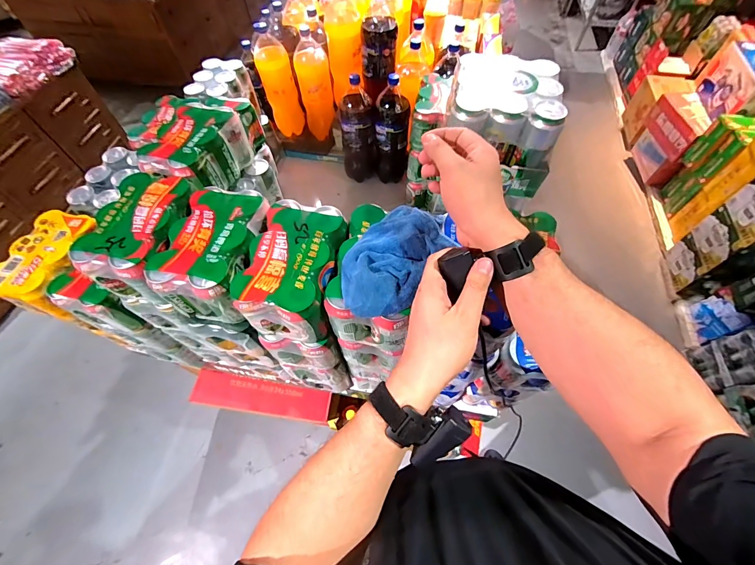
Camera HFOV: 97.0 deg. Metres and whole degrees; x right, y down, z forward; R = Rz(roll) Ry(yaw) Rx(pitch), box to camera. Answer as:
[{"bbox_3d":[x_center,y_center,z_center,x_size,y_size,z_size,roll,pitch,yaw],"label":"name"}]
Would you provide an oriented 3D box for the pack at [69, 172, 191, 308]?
[{"bbox_3d":[-0.384,-0.072,0.570,0.137,0.115,0.197,3,59,2],"label":"pack"}]

